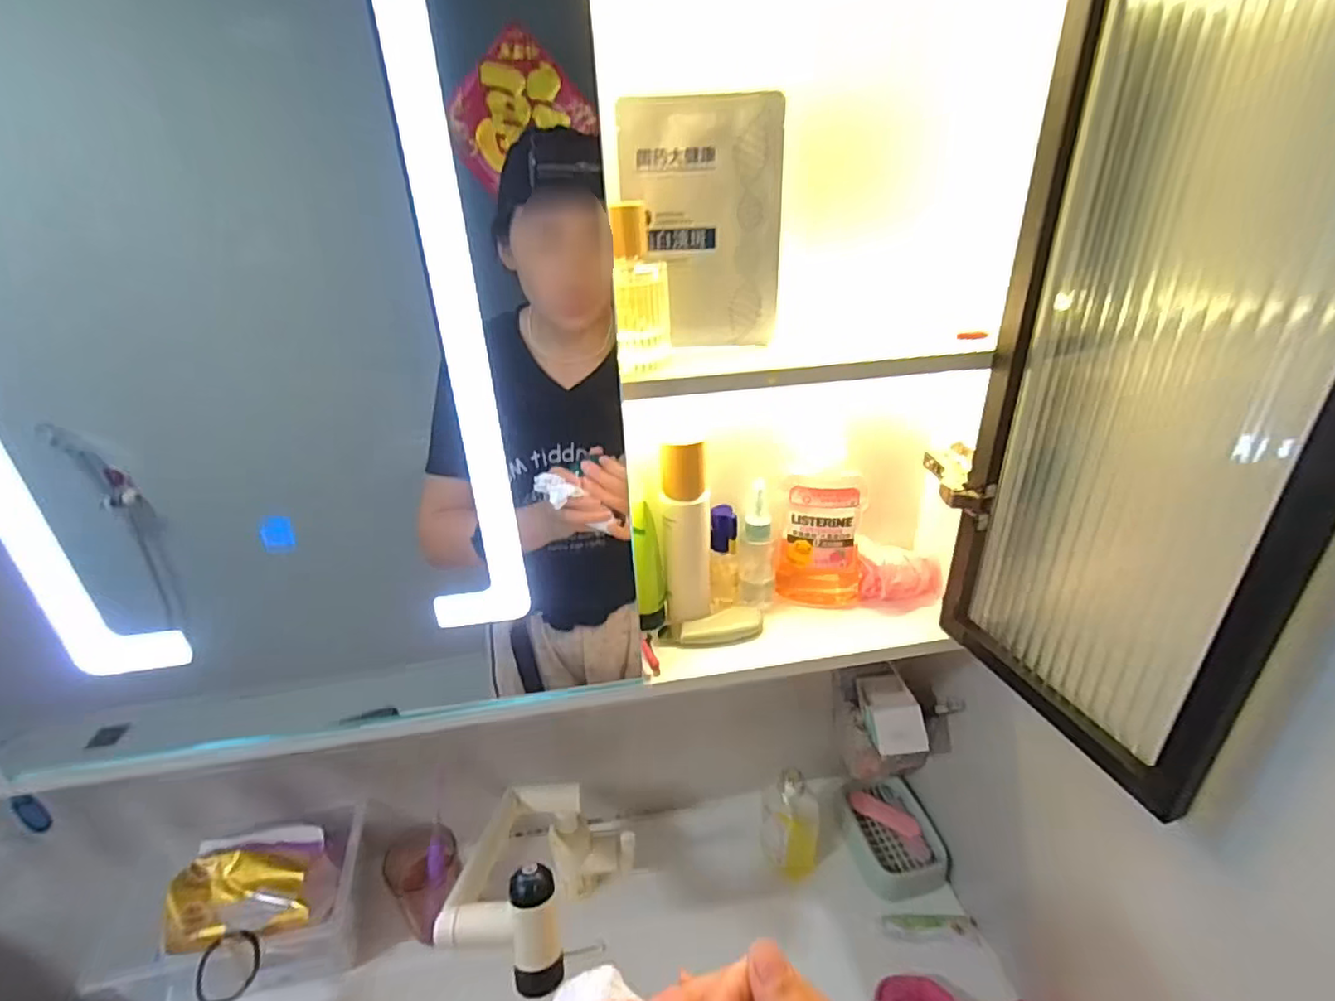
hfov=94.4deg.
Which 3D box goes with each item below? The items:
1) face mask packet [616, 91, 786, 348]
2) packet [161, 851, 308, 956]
[{"bbox_3d":[0.025,-0.186,0.426,0.105,0.156,0.007,-2,24,2],"label":"face mask packet"},{"bbox_3d":[-0.392,0.366,0.572,0.119,0.036,0.073,-3,28,-1],"label":"packet"}]

